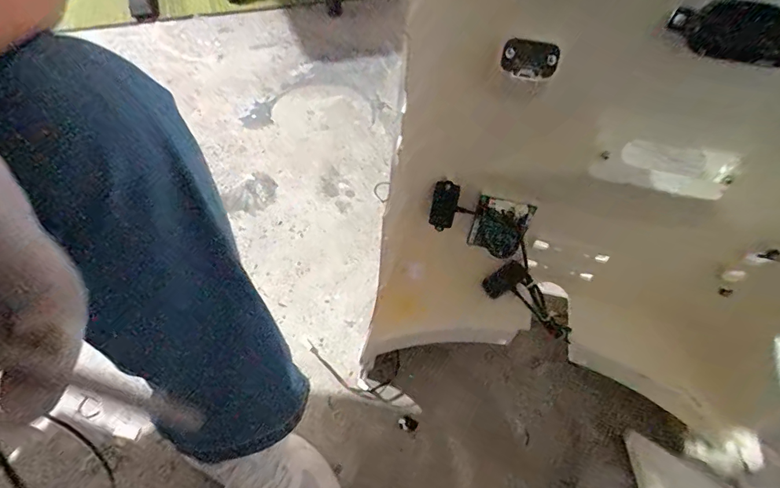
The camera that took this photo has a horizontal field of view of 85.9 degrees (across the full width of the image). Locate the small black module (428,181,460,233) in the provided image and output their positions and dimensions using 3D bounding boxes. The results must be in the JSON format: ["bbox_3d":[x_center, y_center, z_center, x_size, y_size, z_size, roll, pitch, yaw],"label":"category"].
[{"bbox_3d":[0.064,-0.045,0.504,0.029,0.073,0.013,12,53,6],"label":"small black module"}]

